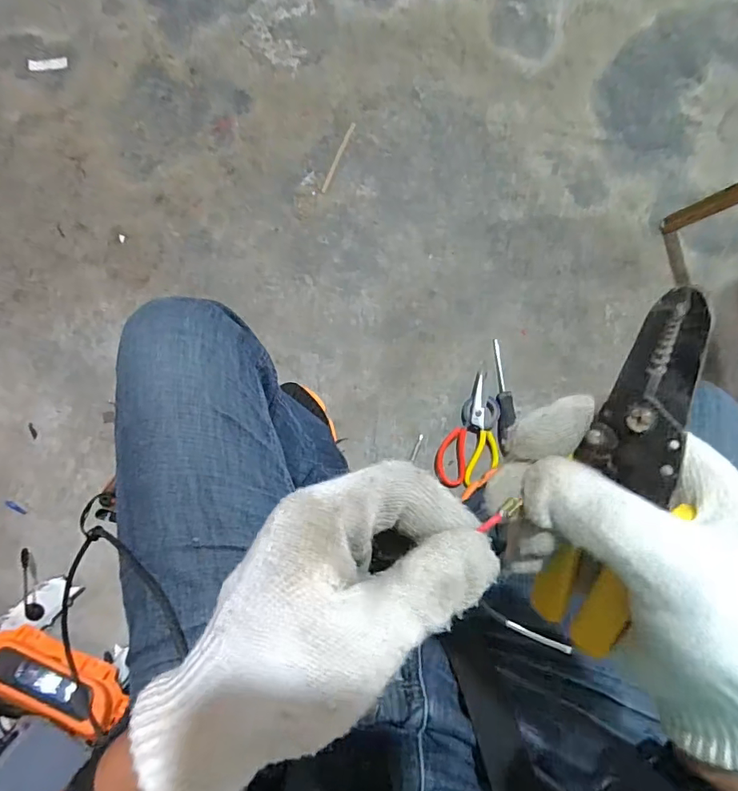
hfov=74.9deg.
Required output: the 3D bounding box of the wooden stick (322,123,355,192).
[{"bbox_3d":[-0.058,-0.441,0.893,0.011,0.010,0.141,24,85,2],"label":"wooden stick"}]

